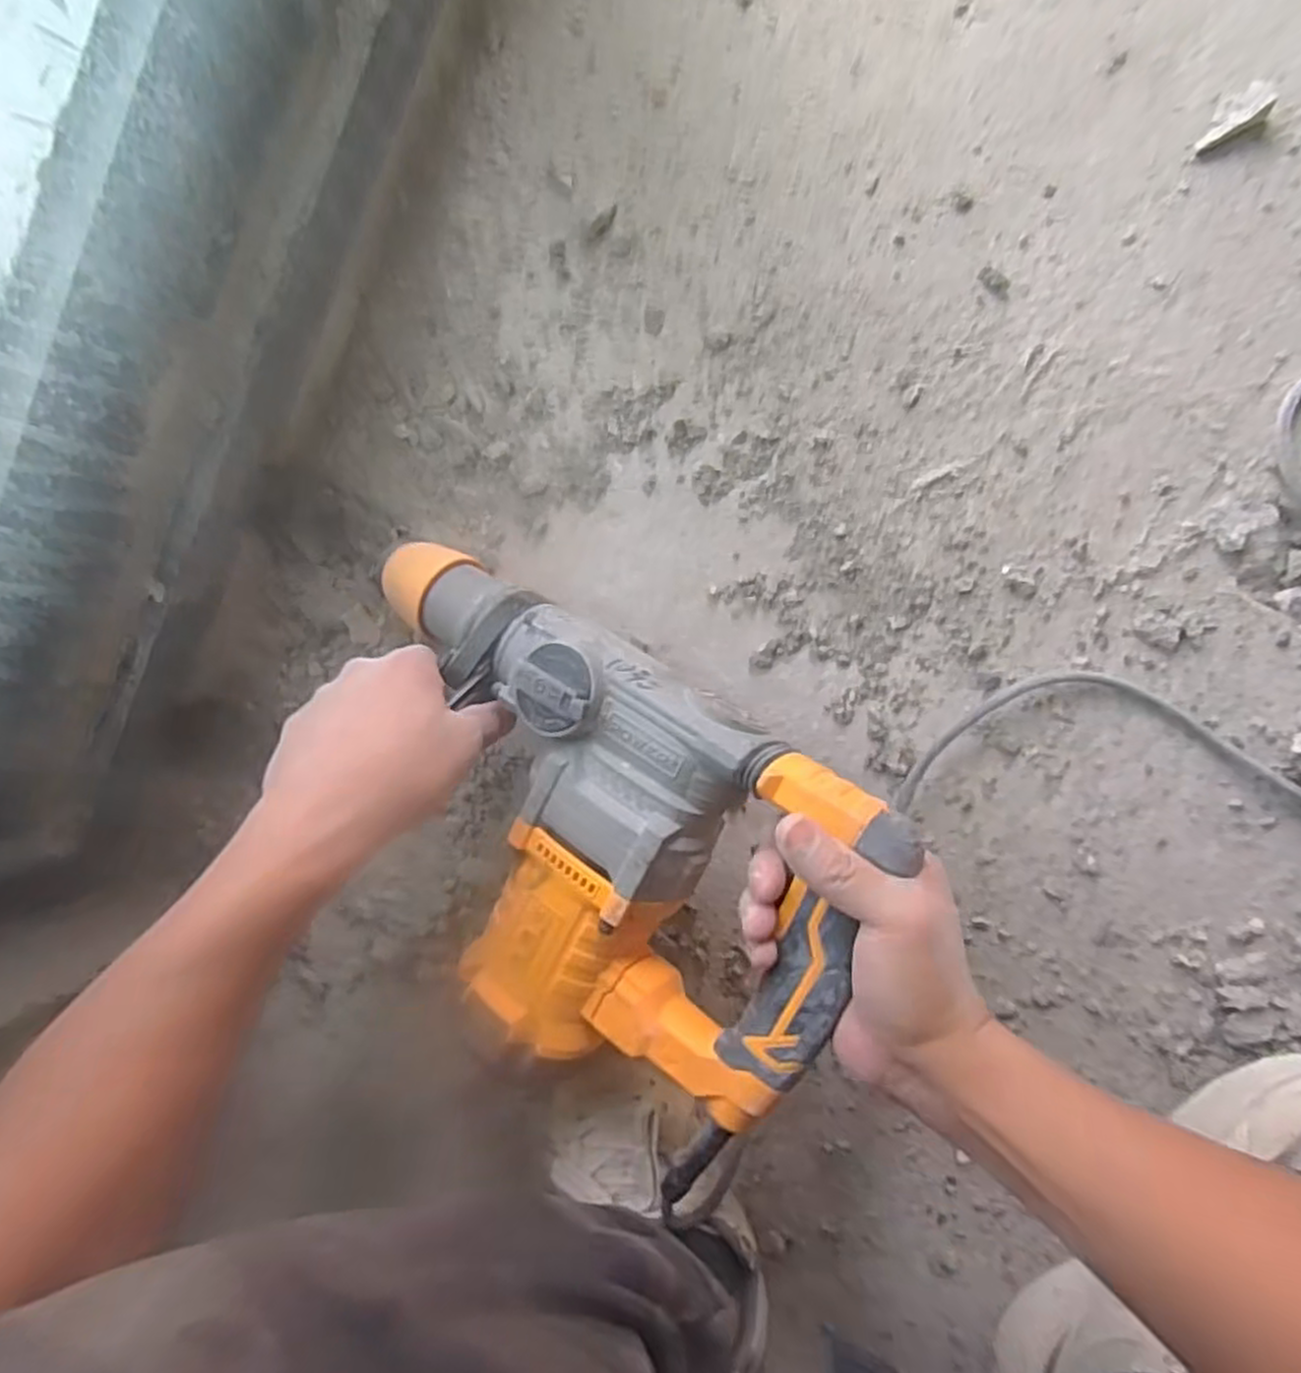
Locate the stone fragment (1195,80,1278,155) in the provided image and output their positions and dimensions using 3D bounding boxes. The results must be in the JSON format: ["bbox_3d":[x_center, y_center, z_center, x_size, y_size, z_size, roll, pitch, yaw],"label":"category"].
[{"bbox_3d":[0.327,-0.322,0.438,0.039,0.014,0.024,-24,90,9],"label":"stone fragment"}]

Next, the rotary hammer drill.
[{"bbox_3d":[-0.047,0.072,0.454,0.353,0.115,0.215,31,100,18],"label":"rotary hammer drill"}]

